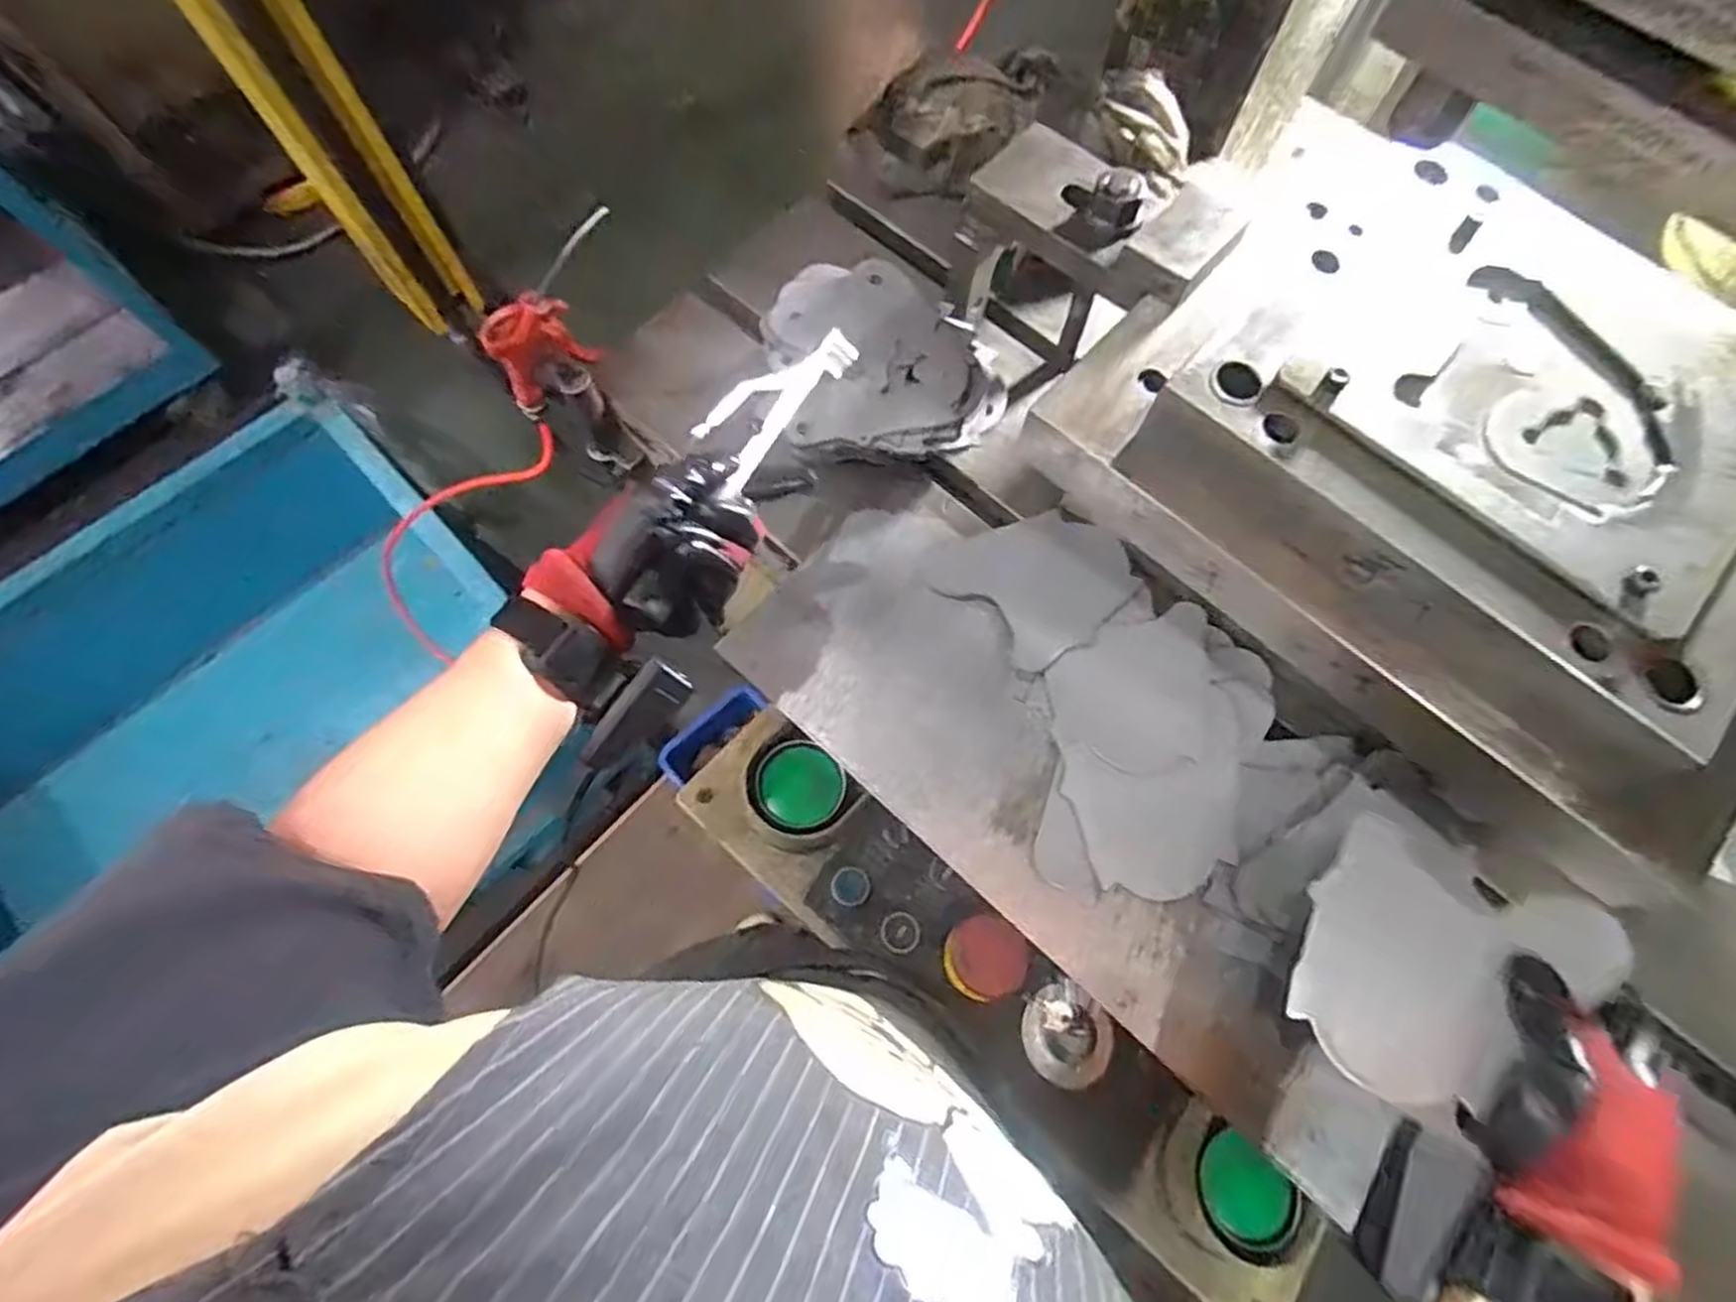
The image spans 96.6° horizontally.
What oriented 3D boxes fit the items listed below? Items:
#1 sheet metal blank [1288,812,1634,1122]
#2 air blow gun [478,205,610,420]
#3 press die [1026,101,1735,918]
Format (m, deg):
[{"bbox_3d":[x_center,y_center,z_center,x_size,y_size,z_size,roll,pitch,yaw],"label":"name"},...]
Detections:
[{"bbox_3d":[0.302,0.173,0.409,0.125,0.010,0.128,24,84,22],"label":"sheet metal blank"},{"bbox_3d":[-0.255,-0.248,0.612,0.091,0.237,0.024,-33,92,-23],"label":"air blow gun"},{"bbox_3d":[0.367,-0.118,0.469,0.435,0.087,0.324,42,75,13],"label":"press die"}]

